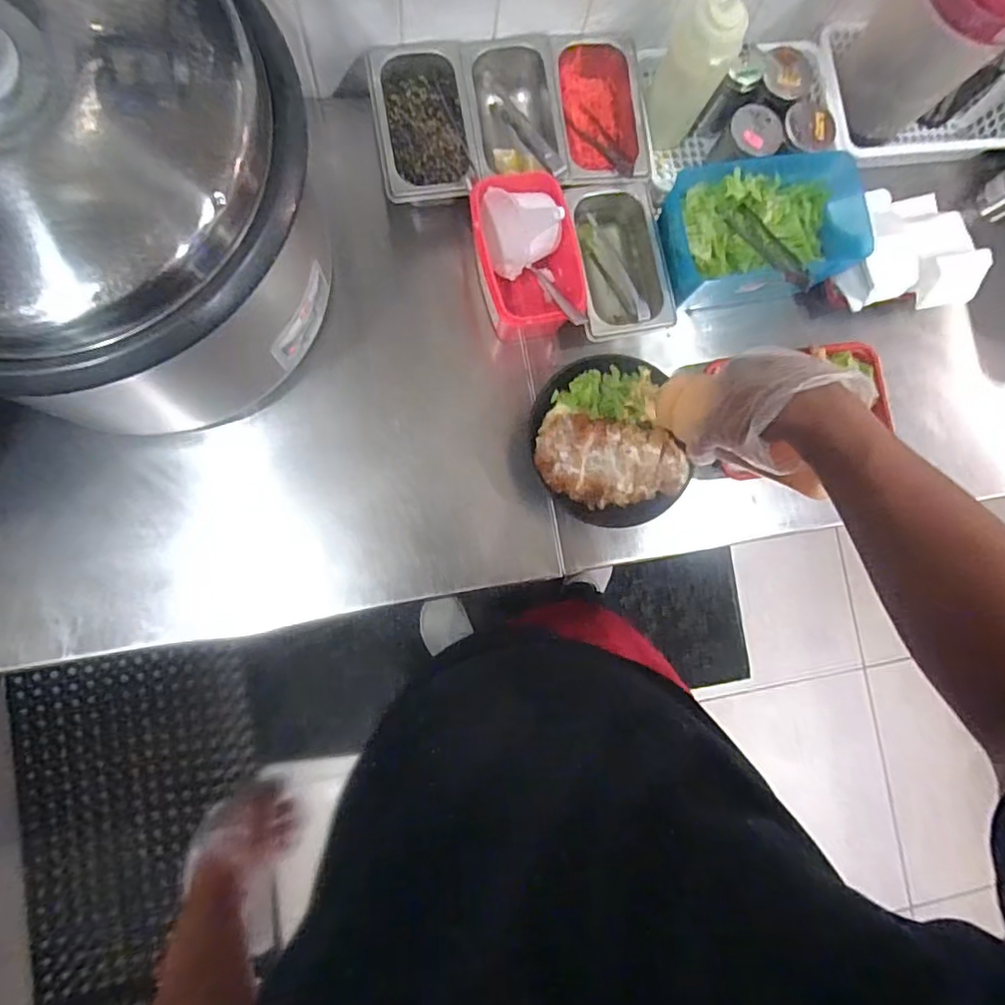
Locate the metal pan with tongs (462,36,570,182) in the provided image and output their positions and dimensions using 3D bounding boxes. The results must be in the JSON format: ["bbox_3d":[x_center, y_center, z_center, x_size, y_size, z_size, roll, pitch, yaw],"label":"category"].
[{"bbox_3d":[0.010,-0.428,0.683,0.106,0.076,0.170,-7,85,-8],"label":"metal pan with tongs"}]

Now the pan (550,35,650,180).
[{"bbox_3d":[0.107,-0.433,0.694,0.103,0.073,0.168,-5,85,-8],"label":"pan"}]

